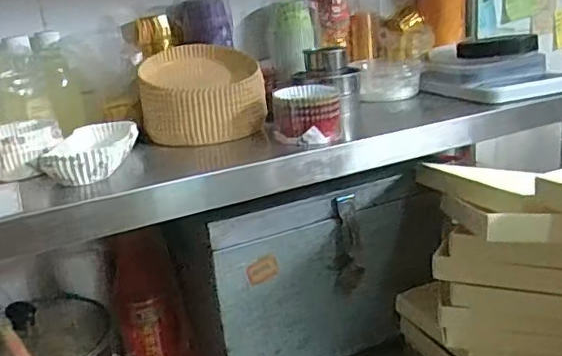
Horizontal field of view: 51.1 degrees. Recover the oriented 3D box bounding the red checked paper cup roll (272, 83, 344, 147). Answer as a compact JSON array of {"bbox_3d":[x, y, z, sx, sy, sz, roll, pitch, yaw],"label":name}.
[{"bbox_3d":[0.031,-0.074,0.673,0.070,0.058,0.059,-12,21,-23],"label":"red checked paper cup roll"}]

